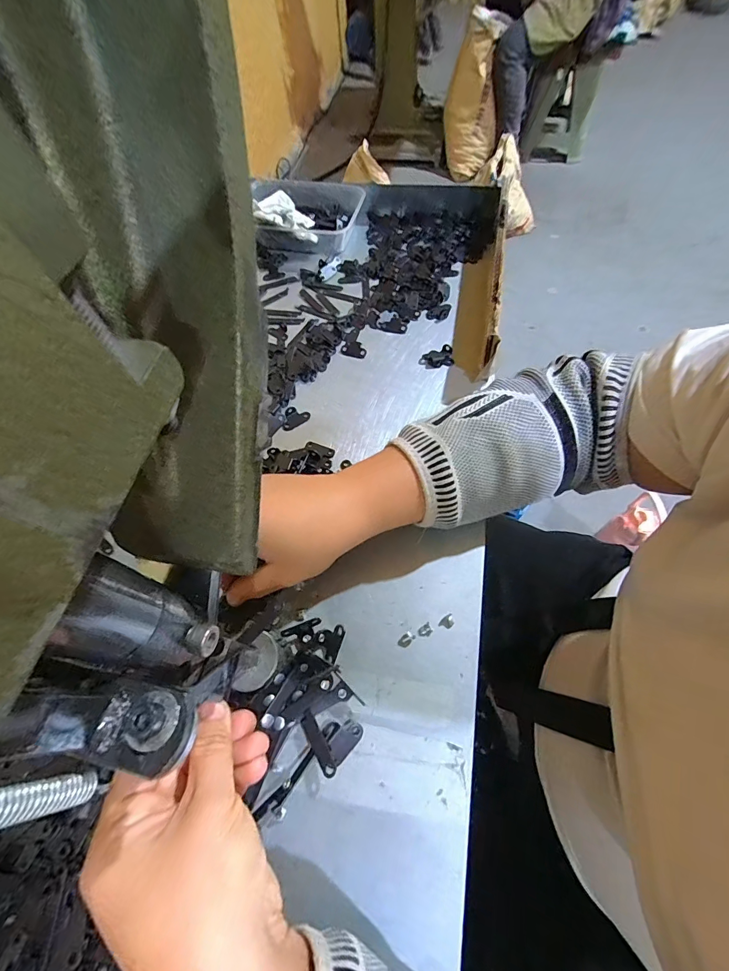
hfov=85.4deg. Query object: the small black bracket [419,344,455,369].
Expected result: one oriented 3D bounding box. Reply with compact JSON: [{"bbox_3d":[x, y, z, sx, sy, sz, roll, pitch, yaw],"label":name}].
[{"bbox_3d":[0.076,-0.135,0.414,0.035,0.007,0.025,-8,60,-3],"label":"small black bracket"}]

